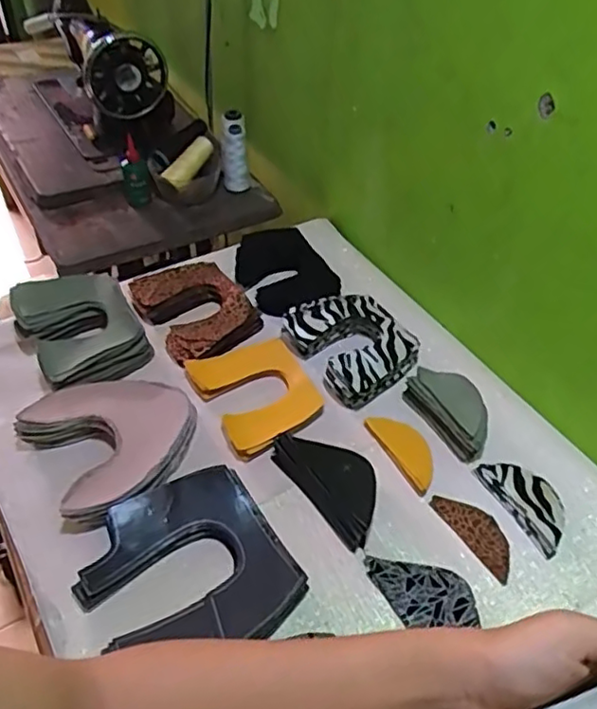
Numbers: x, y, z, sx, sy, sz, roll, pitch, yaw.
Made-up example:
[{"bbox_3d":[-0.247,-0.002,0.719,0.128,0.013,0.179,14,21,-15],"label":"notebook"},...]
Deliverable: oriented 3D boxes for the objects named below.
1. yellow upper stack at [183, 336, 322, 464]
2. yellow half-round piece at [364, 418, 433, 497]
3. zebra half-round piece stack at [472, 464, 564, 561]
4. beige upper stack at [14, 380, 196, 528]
[{"bbox_3d":[-0.046,0.042,0.765,0.131,0.018,0.147,-23,51,-23],"label":"yellow upper stack"},{"bbox_3d":[0.122,0.105,0.726,0.041,0.018,0.110,-18,49,-20],"label":"yellow half-round piece"},{"bbox_3d":[0.250,0.155,0.684,0.057,0.015,0.112,-21,50,-22],"label":"zebra half-round piece stack"},{"bbox_3d":[-0.199,0.095,0.705,0.176,0.057,0.170,-24,51,-24],"label":"beige upper stack"}]

